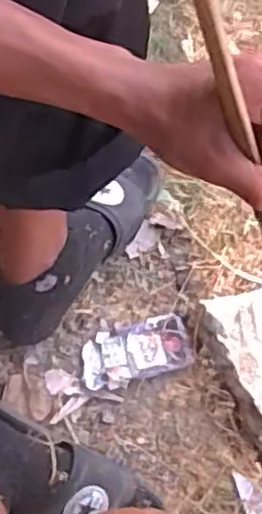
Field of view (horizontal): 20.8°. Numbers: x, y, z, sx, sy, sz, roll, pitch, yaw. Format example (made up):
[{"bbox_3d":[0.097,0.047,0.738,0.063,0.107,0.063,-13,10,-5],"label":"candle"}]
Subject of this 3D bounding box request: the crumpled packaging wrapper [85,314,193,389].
[{"bbox_3d":[0.003,0.099,0.737,0.109,0.022,0.059,-12,73,-7],"label":"crumpled packaging wrapper"}]

